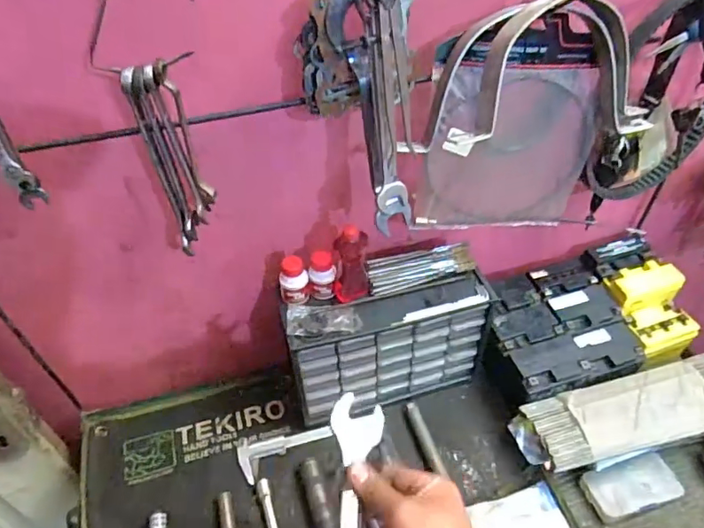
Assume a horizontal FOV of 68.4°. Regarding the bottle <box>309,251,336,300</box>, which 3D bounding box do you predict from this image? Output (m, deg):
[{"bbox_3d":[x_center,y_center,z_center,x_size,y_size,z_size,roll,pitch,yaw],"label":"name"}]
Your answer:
[{"bbox_3d":[-0.041,0.015,0.715,0.036,0.065,0.031,-3,45,-3],"label":"bottle"}]

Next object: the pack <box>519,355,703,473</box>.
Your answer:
[{"bbox_3d":[0.430,0.214,0.769,0.341,0.034,0.105,-11,45,-10],"label":"pack"}]

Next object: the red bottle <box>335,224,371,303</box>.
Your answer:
[{"bbox_3d":[0.000,-0.003,0.698,0.046,0.119,0.043,0,45,1],"label":"red bottle"}]

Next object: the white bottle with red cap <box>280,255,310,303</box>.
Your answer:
[{"bbox_3d":[-0.079,0.023,0.714,0.040,0.060,0.037,-7,45,-7],"label":"white bottle with red cap"}]

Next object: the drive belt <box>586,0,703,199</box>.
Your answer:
[{"bbox_3d":[0.417,-0.207,0.675,0.224,0.293,0.053,-12,46,-11],"label":"drive belt"}]

